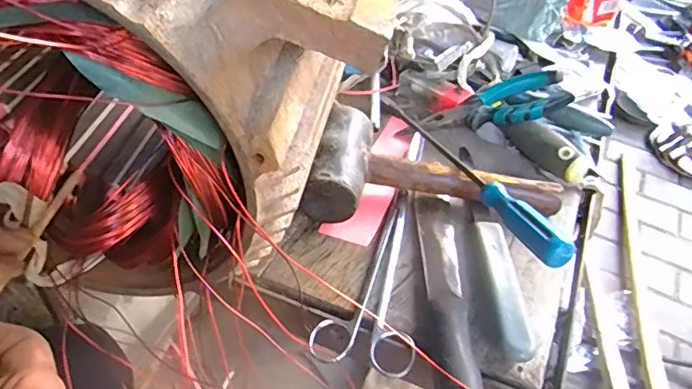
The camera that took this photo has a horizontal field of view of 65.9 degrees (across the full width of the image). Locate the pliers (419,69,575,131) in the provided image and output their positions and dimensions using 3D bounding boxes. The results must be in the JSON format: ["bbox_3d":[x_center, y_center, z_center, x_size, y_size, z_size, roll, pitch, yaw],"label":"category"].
[{"bbox_3d":[0.141,-0.082,0.506,0.134,0.016,0.050,-17,47,3],"label":"pliers"}]

